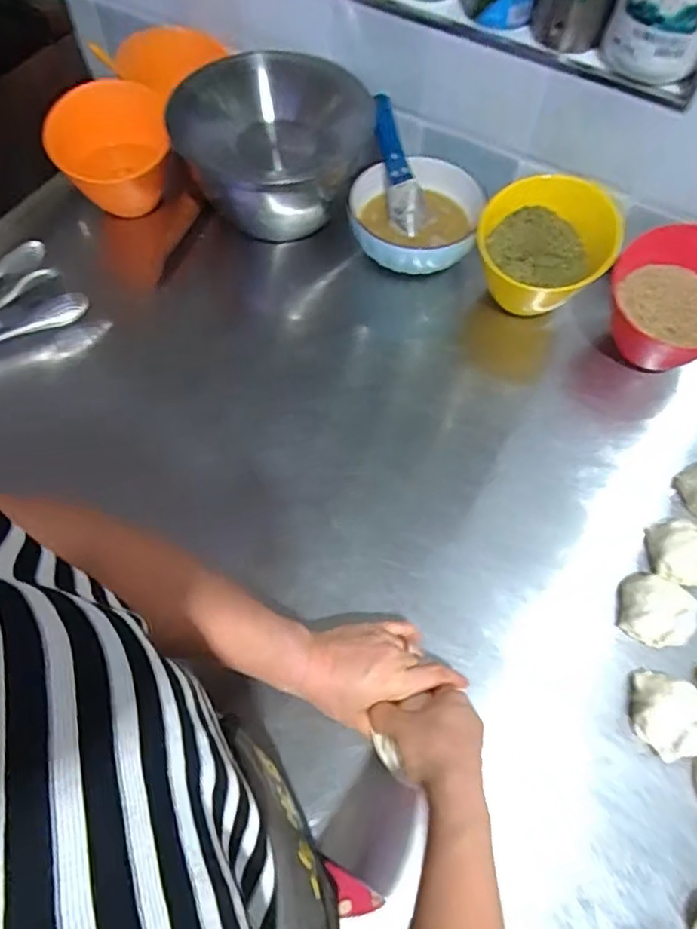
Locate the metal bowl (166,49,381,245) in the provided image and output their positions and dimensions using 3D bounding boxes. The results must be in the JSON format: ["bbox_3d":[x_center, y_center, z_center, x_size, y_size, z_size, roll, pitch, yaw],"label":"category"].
[{"bbox_3d":[-0.103,-0.434,0.798,0.242,0.141,0.250,1,62,-1],"label":"metal bowl"}]

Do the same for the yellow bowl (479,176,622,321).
[{"bbox_3d":[0.248,-0.275,0.739,0.169,0.095,0.157,16,63,6],"label":"yellow bowl"}]

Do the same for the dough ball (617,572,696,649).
[{"bbox_3d":[0.303,0.147,0.576,0.060,0.054,0.061,1,62,-1],"label":"dough ball"}]

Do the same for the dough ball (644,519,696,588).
[{"bbox_3d":[0.349,0.094,0.602,0.061,0.043,0.059,1,62,-1],"label":"dough ball"}]

